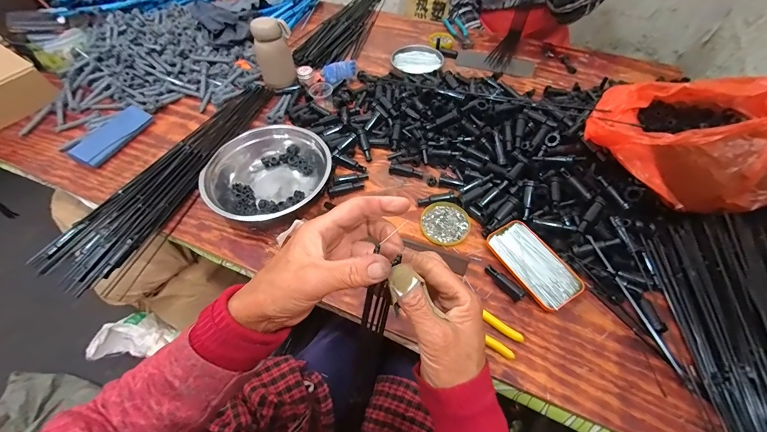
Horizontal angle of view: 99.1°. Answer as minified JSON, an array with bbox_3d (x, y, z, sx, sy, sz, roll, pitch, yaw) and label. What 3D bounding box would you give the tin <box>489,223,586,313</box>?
[{"bbox_3d":[0.232,0.074,0.511,0.075,0.017,0.143,-26,59,-16],"label":"tin"}]

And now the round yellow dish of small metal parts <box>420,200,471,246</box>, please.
[{"bbox_3d":[0.107,0.012,0.566,0.082,0.007,0.083,0,55,0],"label":"round yellow dish of small metal parts"}]

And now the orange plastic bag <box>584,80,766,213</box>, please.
[{"bbox_3d":[0.514,-0.147,0.531,0.297,0.123,0.264,31,61,20],"label":"orange plastic bag"}]

